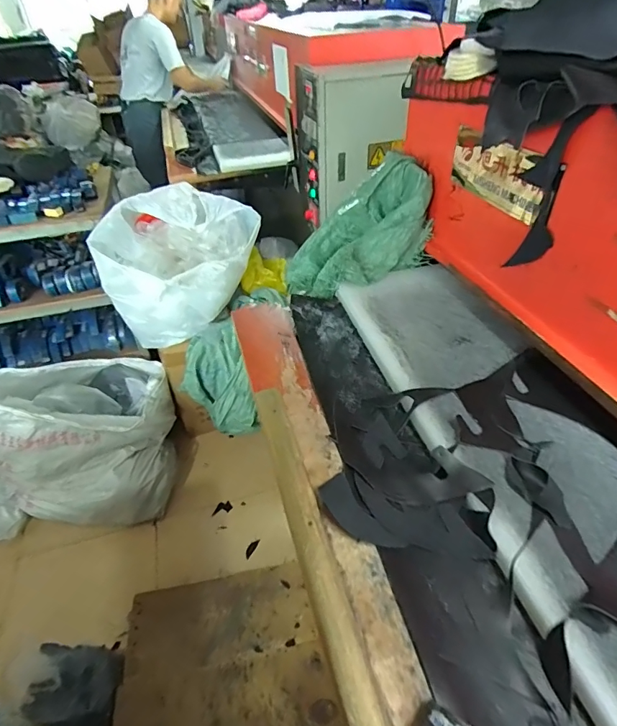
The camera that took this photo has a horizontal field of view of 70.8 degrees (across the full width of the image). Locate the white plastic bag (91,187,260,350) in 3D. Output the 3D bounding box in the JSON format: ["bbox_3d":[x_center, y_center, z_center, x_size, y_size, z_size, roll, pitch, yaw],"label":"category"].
[{"bbox_3d":[-0.435,-0.336,1.580,0.535,0.434,0.442,-7,44,-8],"label":"white plastic bag"}]

